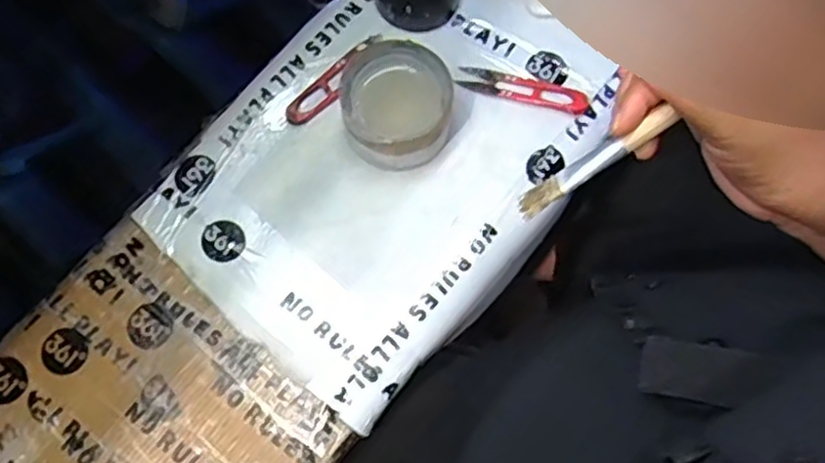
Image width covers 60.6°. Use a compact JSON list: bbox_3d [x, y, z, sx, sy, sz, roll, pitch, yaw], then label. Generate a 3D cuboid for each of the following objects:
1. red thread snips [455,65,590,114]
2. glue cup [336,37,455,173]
[{"bbox_3d":[0.089,-0.115,0.569,0.105,0.012,0.021,20,76,5],"label":"red thread snips"},{"bbox_3d":[-0.012,-0.095,0.539,0.082,0.060,0.084,0,75,0],"label":"glue cup"}]

